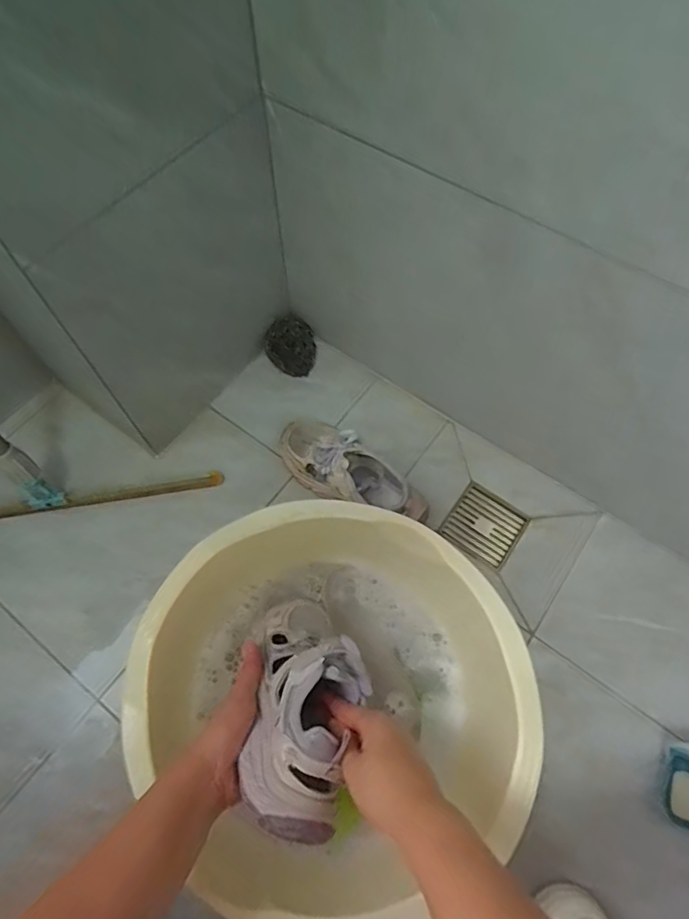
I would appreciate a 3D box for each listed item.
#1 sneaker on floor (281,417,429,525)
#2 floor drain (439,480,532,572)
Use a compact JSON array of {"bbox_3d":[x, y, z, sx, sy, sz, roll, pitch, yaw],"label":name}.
[{"bbox_3d":[0.006,0.017,0.749,0.241,0.102,0.091,35,70,14],"label":"sneaker on floor"},{"bbox_3d":[0.208,0.098,0.767,0.100,0.014,0.102,34,69,14],"label":"floor drain"}]

